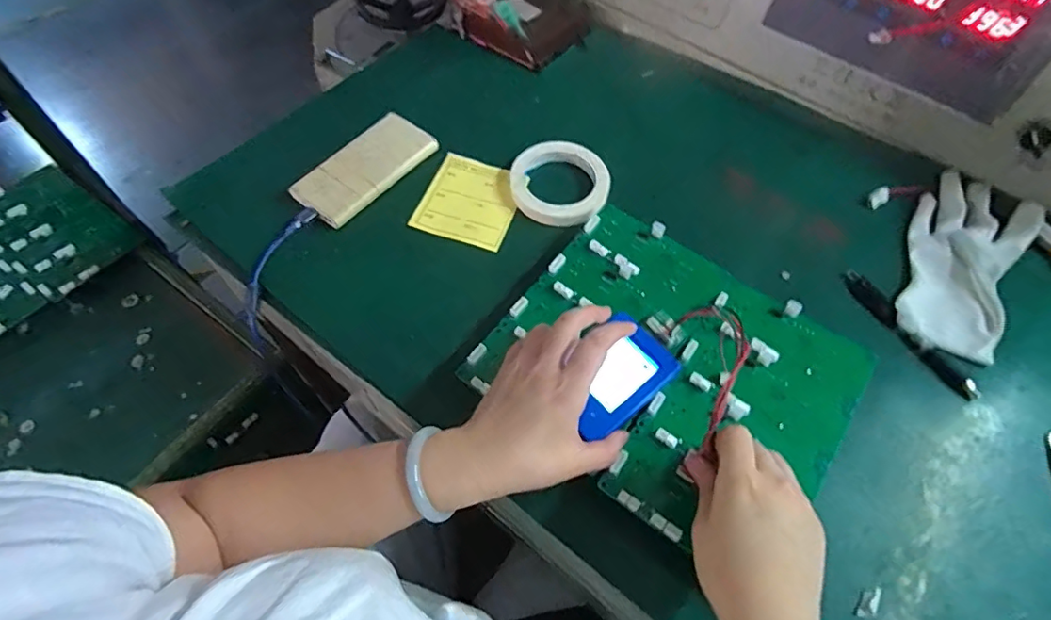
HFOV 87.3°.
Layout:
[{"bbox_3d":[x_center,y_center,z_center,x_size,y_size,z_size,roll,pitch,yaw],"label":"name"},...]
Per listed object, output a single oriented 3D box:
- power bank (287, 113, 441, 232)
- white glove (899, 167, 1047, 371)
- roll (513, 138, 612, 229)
[{"bbox_3d":[-0.170,-0.153,0.590,0.071,0.013,0.150,35,64,18],"label":"power bank"},{"bbox_3d":[0.426,-0.045,0.539,0.101,0.028,0.200,30,65,15],"label":"white glove"},{"bbox_3d":[0.036,-0.133,0.581,0.101,0.025,0.104,1,59,-1],"label":"roll"}]

